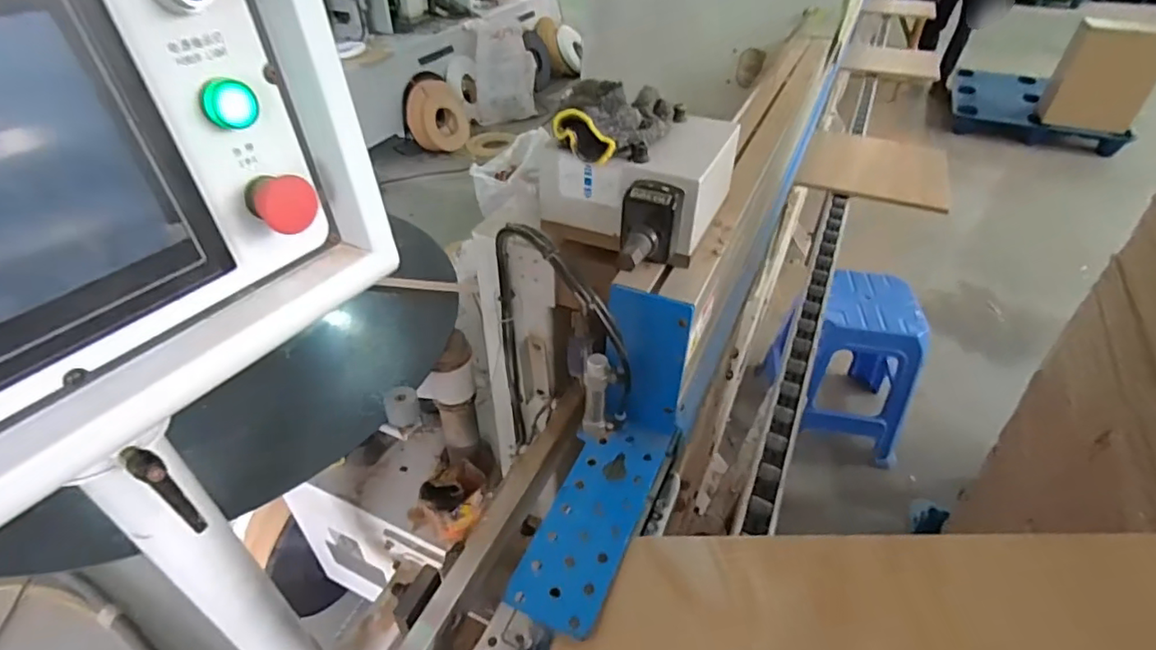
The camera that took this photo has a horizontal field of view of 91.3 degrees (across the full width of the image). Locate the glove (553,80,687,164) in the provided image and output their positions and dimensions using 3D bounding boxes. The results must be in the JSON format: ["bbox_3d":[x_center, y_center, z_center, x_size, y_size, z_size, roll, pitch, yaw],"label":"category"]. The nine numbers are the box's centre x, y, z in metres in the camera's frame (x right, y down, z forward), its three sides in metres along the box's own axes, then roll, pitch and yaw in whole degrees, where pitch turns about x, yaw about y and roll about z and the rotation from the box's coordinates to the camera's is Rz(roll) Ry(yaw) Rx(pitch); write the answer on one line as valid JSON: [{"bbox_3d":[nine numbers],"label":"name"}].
[{"bbox_3d":[0.045,-0.206,0.552,0.119,0.038,0.159,5,40,6],"label":"glove"}]

